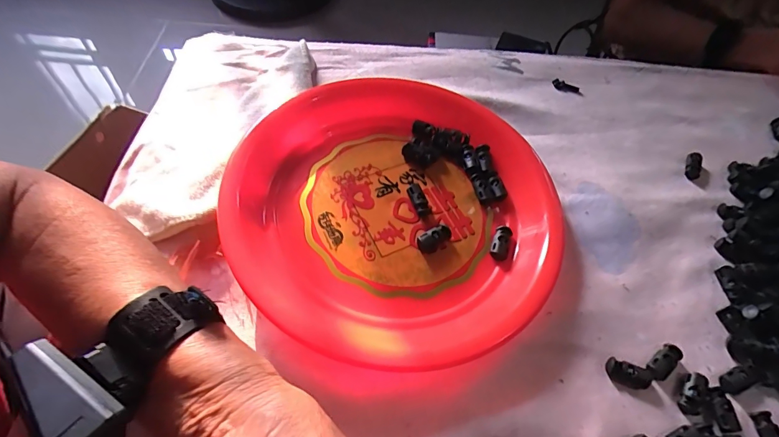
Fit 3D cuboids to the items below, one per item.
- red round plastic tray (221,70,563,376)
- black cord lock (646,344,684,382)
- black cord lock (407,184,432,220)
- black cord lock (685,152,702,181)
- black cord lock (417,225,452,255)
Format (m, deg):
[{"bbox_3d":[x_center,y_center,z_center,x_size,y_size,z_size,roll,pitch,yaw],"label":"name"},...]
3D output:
[{"bbox_3d":[0.007,-0.015,0.320,0.260,0.038,0.279,1,60,-1],"label":"red round plastic tray"},{"bbox_3d":[0.195,0.102,0.281,0.030,0.007,0.015,-32,66,-21],"label":"black cord lock"},{"bbox_3d":[0.024,-0.015,0.325,0.012,0.008,0.030,-19,76,-12],"label":"black cord lock"},{"bbox_3d":[0.295,-0.050,0.386,0.015,0.009,0.032,22,62,11],"label":"black cord lock"},{"bbox_3d":[0.035,0.016,0.311,0.028,0.009,0.014,-31,66,-20],"label":"black cord lock"}]

